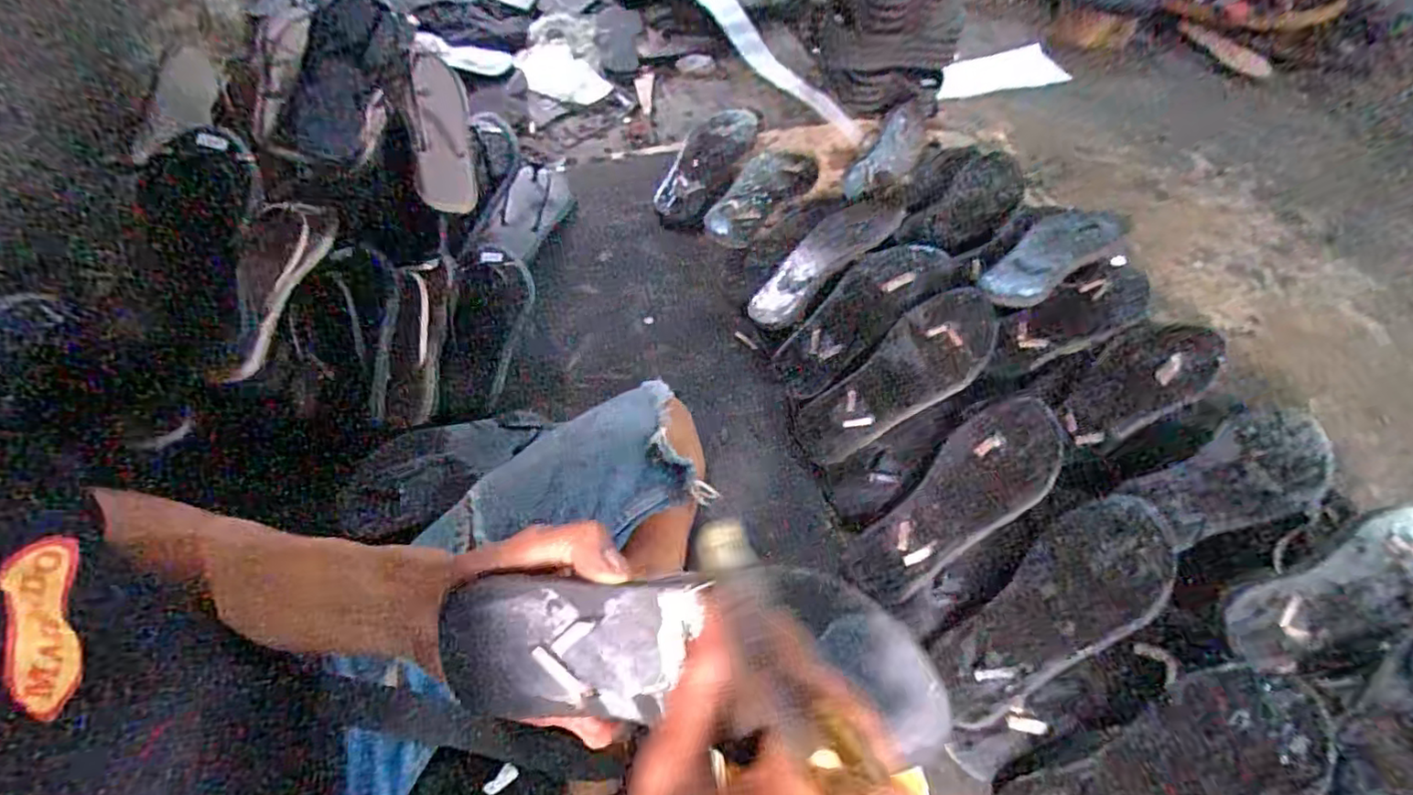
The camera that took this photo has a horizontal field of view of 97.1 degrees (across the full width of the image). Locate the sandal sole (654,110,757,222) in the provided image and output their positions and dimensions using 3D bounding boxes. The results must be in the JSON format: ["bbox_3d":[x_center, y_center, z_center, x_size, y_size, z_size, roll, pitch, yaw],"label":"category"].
[{"bbox_3d":[0.001,-0.368,0.975,0.100,0.055,0.254,22,58,14],"label":"sandal sole"}]

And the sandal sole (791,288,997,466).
[{"bbox_3d":[0.208,-0.019,0.681,0.249,0.023,0.097,-39,61,4],"label":"sandal sole"}]

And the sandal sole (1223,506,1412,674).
[{"bbox_3d":[0.549,0.163,0.532,0.254,0.040,0.086,-13,57,-10],"label":"sandal sole"}]

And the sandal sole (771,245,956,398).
[{"bbox_3d":[0.180,-0.101,0.732,0.244,0.028,0.102,-42,65,-7],"label":"sandal sole"}]

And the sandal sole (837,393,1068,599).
[{"bbox_3d":[0.241,0.100,0.602,0.243,0.026,0.089,-42,64,-3],"label":"sandal sole"}]

